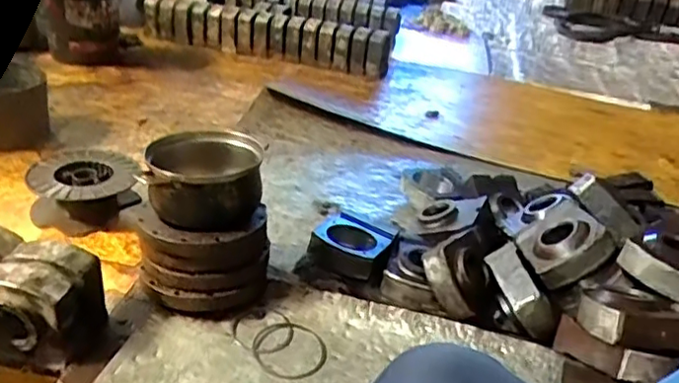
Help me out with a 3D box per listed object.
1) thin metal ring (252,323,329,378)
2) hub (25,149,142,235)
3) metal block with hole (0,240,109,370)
[{"bbox_3d":[-0.099,0.312,1.242,0.145,0.009,0.139,1,40,0],"label":"thin metal ring"},{"bbox_3d":[-0.665,-0.017,1.643,0.256,0.140,0.256,-5,31,-23],"label":"hub"},{"bbox_3d":[-0.536,0.199,1.146,0.185,0.154,0.158,13,29,9],"label":"metal block with hole"}]

